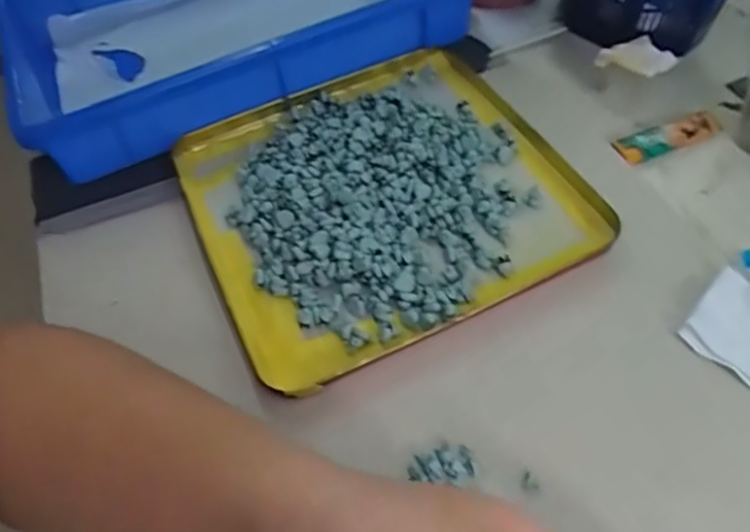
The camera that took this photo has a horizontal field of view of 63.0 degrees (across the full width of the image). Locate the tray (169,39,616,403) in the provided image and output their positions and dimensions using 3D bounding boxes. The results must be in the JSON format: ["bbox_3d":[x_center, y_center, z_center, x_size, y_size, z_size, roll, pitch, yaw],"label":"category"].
[{"bbox_3d":[0.001,-0.053,0.422,0.237,0.025,0.242,-23,54,-12],"label":"tray"}]

